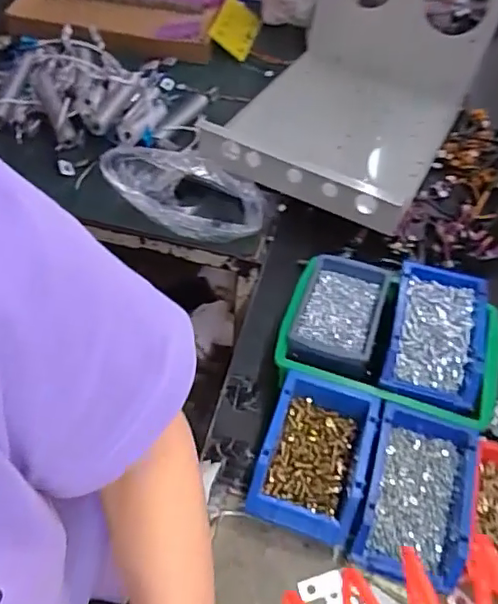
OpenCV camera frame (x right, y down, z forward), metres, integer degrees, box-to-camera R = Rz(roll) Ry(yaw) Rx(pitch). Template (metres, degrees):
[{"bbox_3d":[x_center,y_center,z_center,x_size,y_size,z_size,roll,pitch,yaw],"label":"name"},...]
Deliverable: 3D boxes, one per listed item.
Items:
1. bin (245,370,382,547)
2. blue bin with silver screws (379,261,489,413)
[{"bbox_3d":[0.070,0.168,0.599,0.103,0.070,0.151,17,53,10],"label":"bin"},{"bbox_3d":[0.214,0.035,0.639,0.102,0.046,0.165,16,53,9],"label":"blue bin with silver screws"}]

